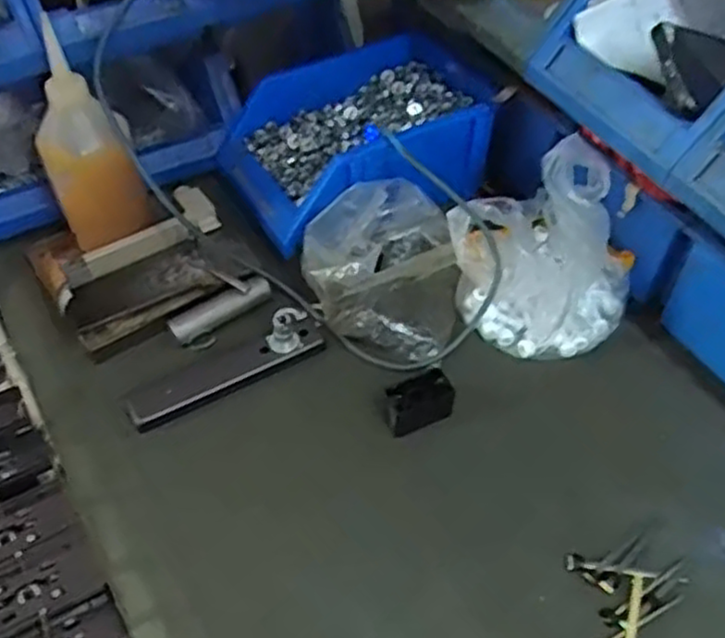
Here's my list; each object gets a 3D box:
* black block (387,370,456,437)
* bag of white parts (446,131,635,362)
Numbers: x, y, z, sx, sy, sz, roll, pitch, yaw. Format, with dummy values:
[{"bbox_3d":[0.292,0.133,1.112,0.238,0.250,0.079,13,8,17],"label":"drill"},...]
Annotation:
[{"bbox_3d":[0.043,0.066,0.567,0.052,0.035,0.032,-17,51,-11],"label":"black block"},{"bbox_3d":[0.158,-0.068,0.595,0.148,0.156,0.122,-17,51,-12],"label":"bag of white parts"}]

